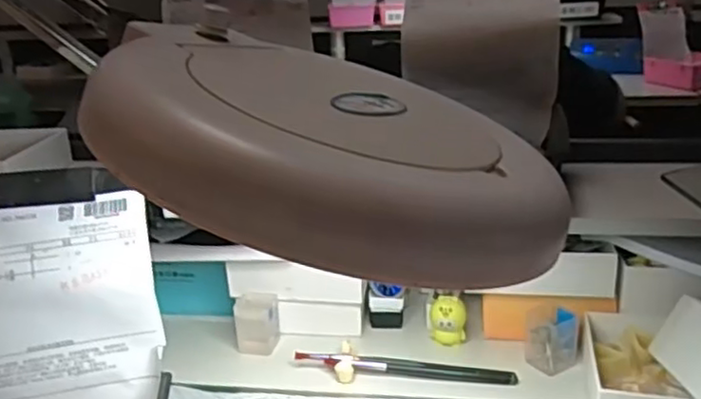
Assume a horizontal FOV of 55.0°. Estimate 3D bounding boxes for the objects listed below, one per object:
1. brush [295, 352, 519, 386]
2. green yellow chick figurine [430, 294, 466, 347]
[{"bbox_3d":[0.047,0.147,0.588,0.190,0.018,0.017,1,22,8],"label":"brush"},{"bbox_3d":[0.091,0.114,0.628,0.032,0.048,0.024,1,20,10],"label":"green yellow chick figurine"}]

